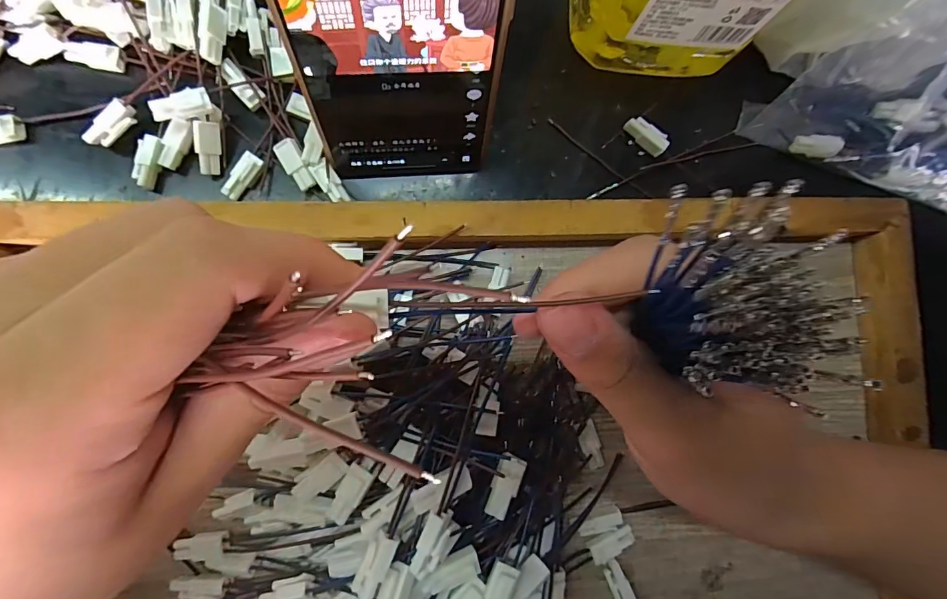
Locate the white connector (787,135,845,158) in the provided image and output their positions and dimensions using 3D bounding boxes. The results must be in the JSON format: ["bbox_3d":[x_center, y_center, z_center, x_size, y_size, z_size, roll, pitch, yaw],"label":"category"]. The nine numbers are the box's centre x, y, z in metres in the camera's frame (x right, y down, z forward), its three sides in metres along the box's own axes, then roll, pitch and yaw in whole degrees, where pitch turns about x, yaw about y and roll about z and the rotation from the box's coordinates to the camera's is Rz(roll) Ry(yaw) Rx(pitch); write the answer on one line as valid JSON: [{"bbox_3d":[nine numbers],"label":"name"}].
[{"bbox_3d":[0.201,-0.091,0.263,0.028,0.005,0.013,3,85,8],"label":"white connector"}]

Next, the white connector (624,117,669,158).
[{"bbox_3d":[0.098,-0.093,0.253,0.025,0.010,0.011,43,83,-1],"label":"white connector"}]

